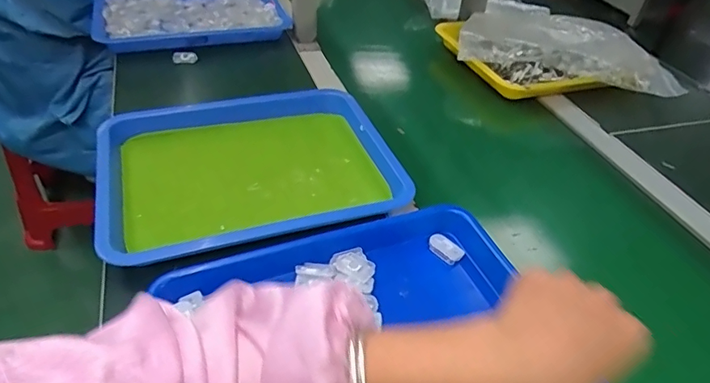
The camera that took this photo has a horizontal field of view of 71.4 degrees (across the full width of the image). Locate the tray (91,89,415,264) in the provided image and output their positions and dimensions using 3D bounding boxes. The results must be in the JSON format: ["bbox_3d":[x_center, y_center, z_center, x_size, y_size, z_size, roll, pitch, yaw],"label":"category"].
[{"bbox_3d":[-0.123,-0.031,0.592,0.338,0.036,0.265,-10,43,-16],"label":"tray"}]

